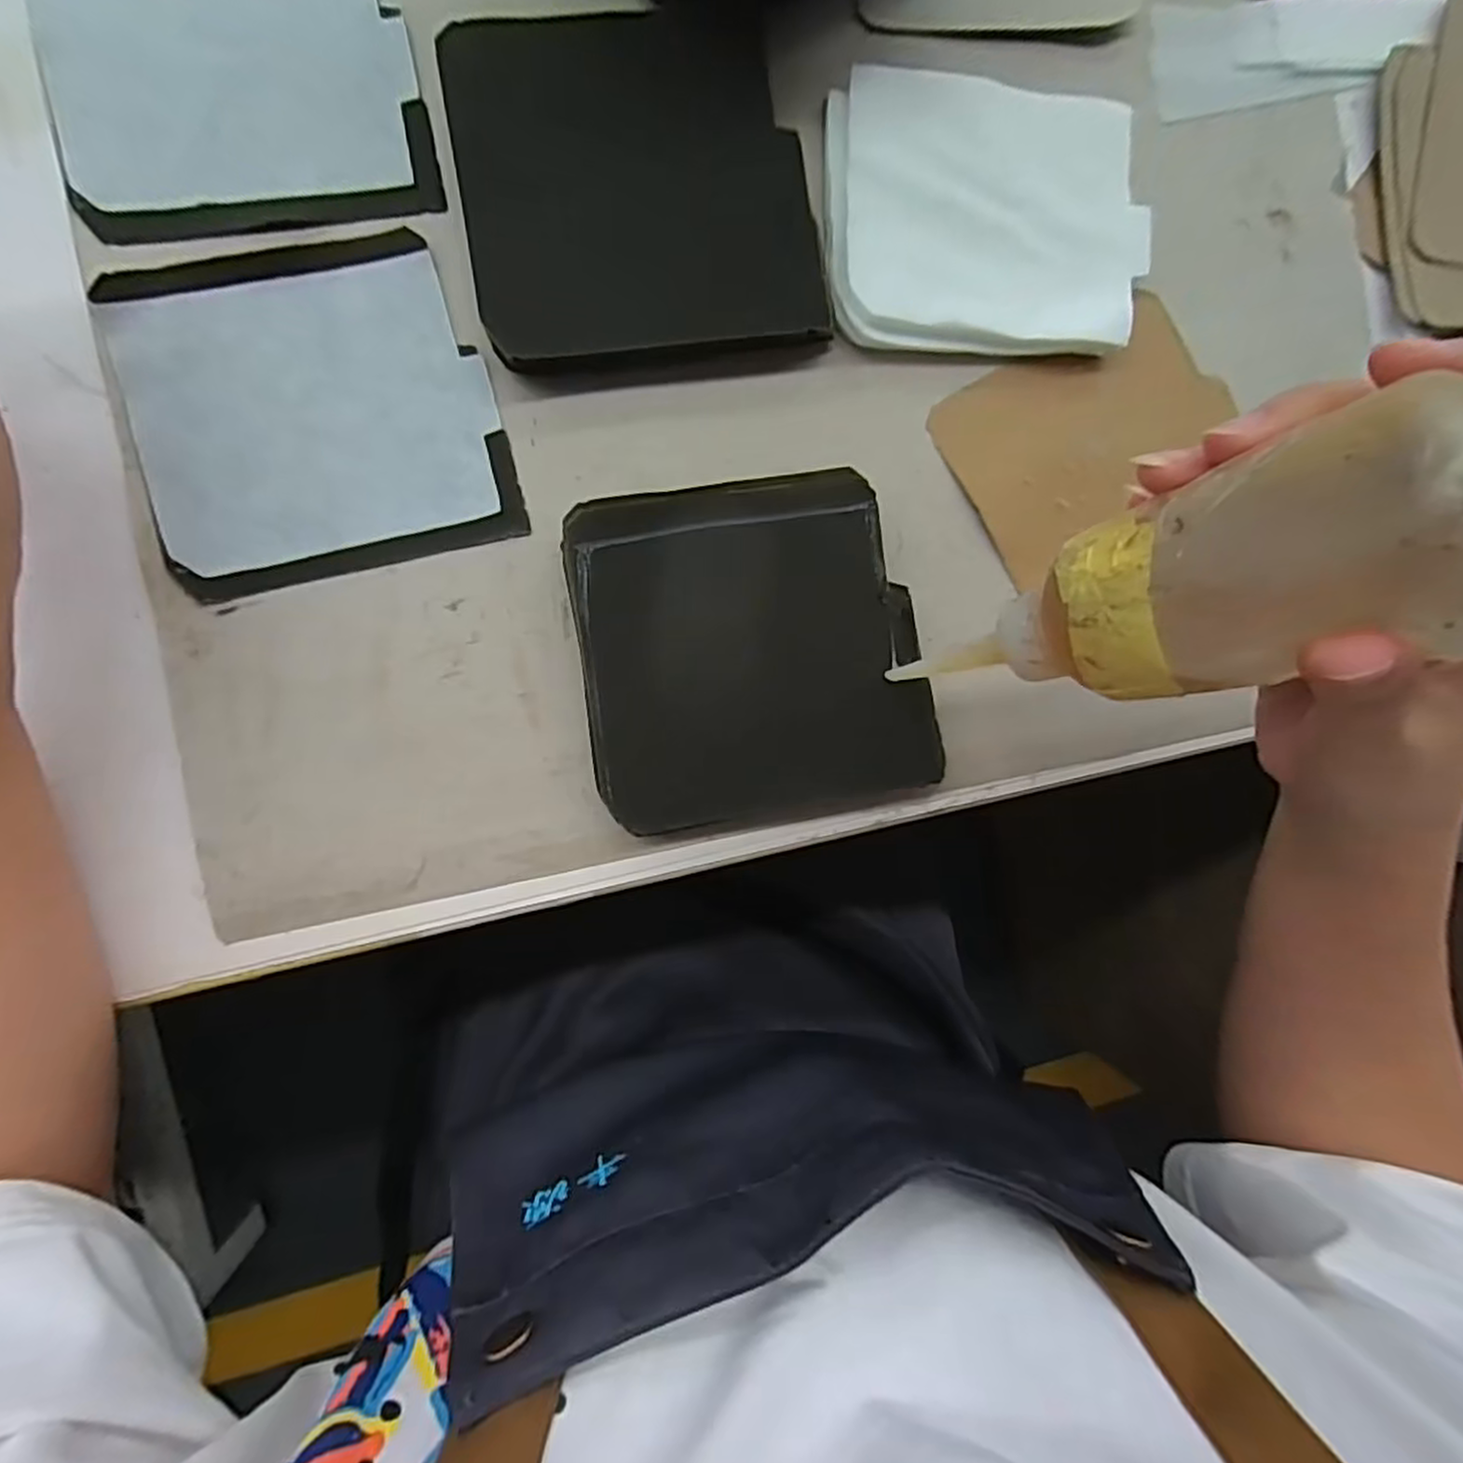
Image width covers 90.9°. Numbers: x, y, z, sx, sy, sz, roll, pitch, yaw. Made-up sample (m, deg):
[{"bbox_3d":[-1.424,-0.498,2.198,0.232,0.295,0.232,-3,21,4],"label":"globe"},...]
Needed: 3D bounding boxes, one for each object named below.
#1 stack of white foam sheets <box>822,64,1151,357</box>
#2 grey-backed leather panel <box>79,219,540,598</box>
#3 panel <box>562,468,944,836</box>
[{"bbox_3d":[0.109,-0.220,0.310,0.135,0.012,0.112,-1,91,-7],"label":"stack of white foam sheets"},{"bbox_3d":[-0.165,-0.128,0.286,0.132,0.007,0.127,-15,92,-9],"label":"grey-backed leather panel"},{"bbox_3d":[0.008,-0.034,0.297,0.135,0.015,0.133,-9,90,-5],"label":"panel"}]

